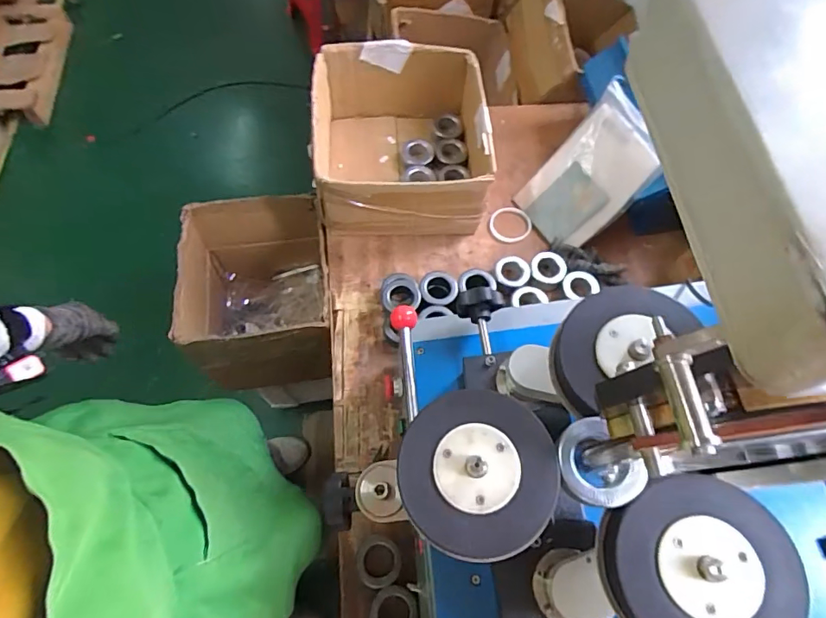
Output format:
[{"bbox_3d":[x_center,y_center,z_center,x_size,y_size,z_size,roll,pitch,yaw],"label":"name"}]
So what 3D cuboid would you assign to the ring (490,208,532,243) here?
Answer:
[{"bbox_3d":[0.203,-0.177,1.010,0.085,0.015,0.083,0,73,0],"label":"ring"}]

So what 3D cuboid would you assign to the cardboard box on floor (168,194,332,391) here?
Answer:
[{"bbox_3d":[-0.331,-0.026,1.083,0.286,0.313,0.320,-6,66,-5],"label":"cardboard box on floor"}]

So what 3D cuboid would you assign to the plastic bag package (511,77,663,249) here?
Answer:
[{"bbox_3d":[0.344,-0.260,0.935,0.028,0.282,0.189,-4,53,-50],"label":"plastic bag package"}]

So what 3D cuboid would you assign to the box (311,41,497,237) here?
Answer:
[{"bbox_3d":[-0.024,-0.328,0.959,0.323,0.175,0.335,-2,66,-4],"label":"box"}]

